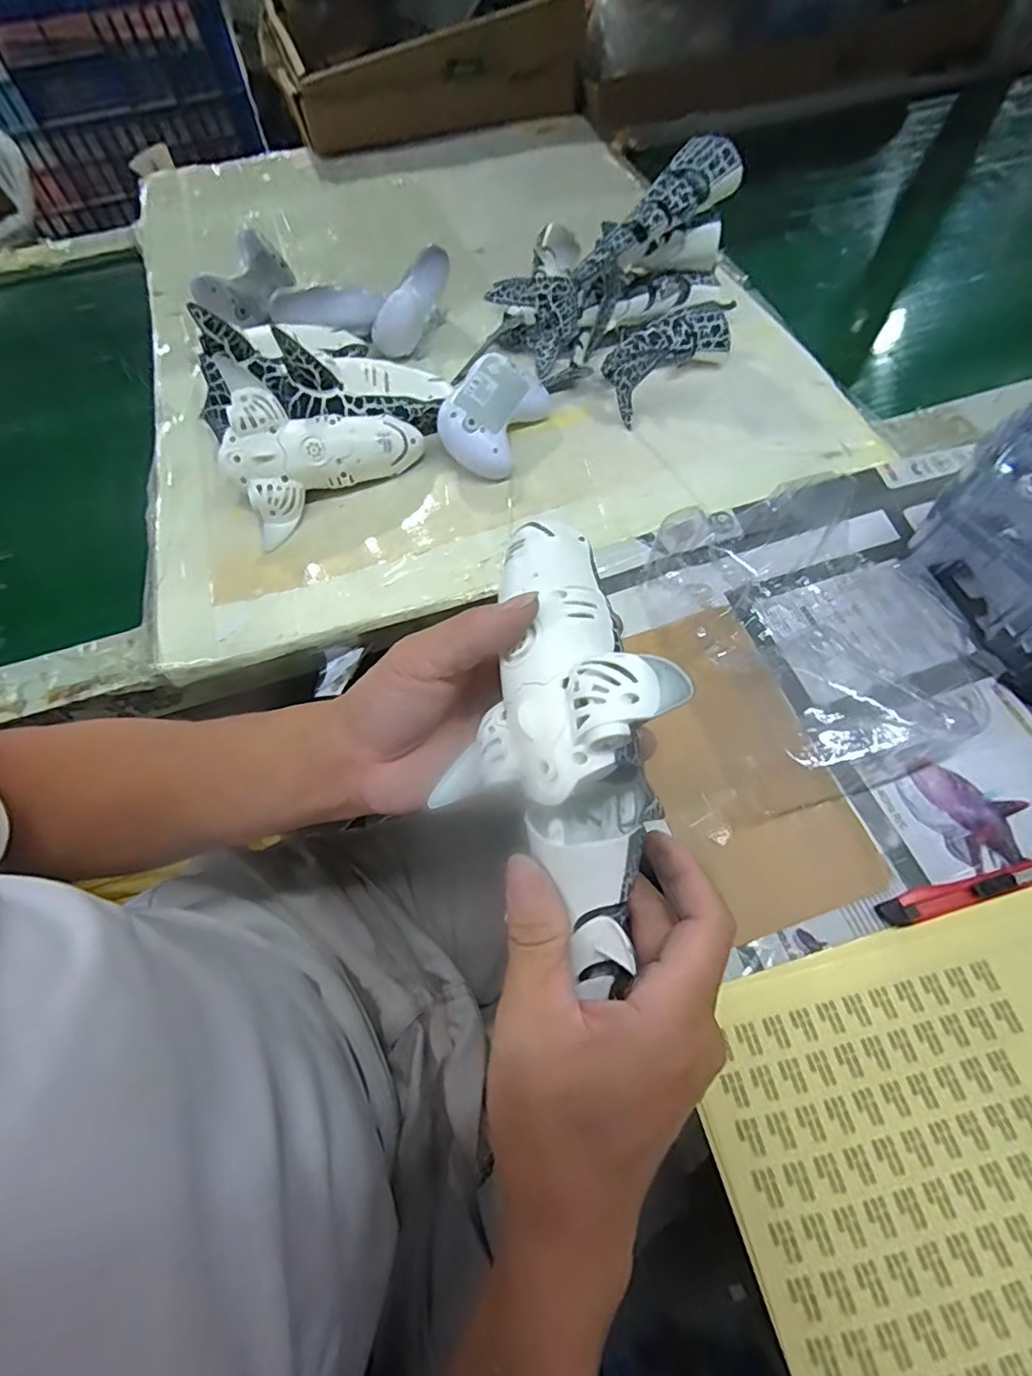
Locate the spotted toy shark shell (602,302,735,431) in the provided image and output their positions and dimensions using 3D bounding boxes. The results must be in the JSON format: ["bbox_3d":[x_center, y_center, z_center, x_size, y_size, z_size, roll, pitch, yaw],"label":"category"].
[{"bbox_3d":[0.134,-0.302,0.527,0.134,0.053,0.067,-33,66,-15],"label":"spotted toy shark shell"}]

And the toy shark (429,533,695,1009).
[{"bbox_3d":[0.014,0.015,0.246,0.094,0.067,0.208,-5,77,-1],"label":"toy shark"}]

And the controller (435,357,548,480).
[{"bbox_3d":[-0.020,-0.234,0.497,0.066,0.055,0.105,21,65,12],"label":"controller"}]

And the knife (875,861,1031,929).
[{"bbox_3d":[0.282,0.110,0.336,0.152,0.006,0.016,-14,63,-6],"label":"knife"}]

